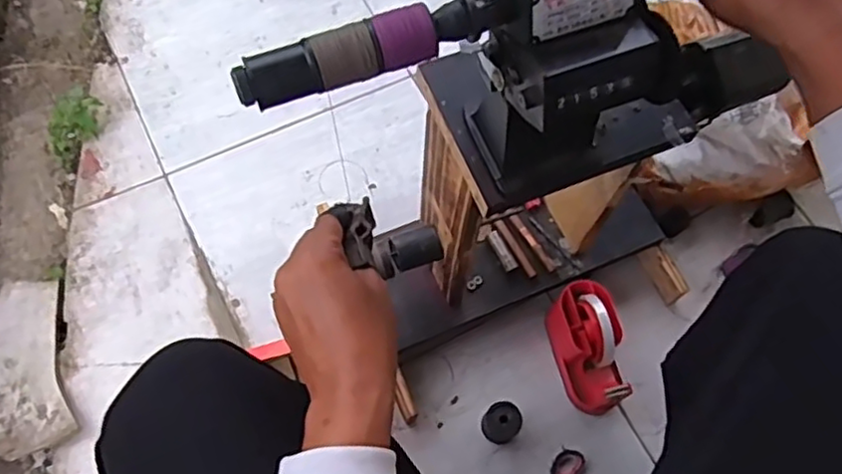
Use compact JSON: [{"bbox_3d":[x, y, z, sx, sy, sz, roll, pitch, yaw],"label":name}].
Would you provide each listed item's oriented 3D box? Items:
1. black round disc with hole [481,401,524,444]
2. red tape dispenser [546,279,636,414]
[{"bbox_3d":[0.097,0.227,0.813,0.044,0.050,0.041,1,66,-3],"label":"black round disc with hole"},{"bbox_3d":[0.208,0.135,0.825,0.064,0.098,0.146,-12,67,-8],"label":"red tape dispenser"}]

